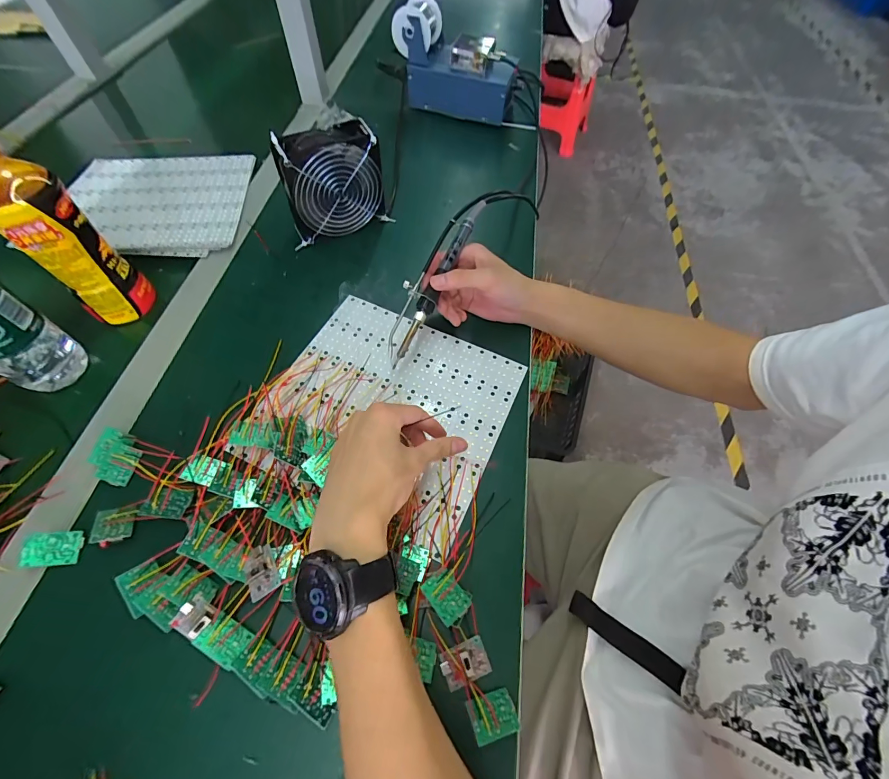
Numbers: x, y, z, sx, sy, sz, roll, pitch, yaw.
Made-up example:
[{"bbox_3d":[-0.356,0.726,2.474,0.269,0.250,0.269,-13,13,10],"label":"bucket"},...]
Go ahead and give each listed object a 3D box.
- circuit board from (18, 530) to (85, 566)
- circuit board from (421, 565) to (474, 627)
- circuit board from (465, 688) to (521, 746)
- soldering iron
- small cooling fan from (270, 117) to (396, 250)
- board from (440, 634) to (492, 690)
[{"bbox_3d":[-0.321,0.130,0.312,0.035,0.004,0.026,13,65,-32],"label":"circuit board"},{"bbox_3d":[0.002,0.163,0.301,0.028,0.007,0.035,-32,68,-26],"label":"circuit board"},{"bbox_3d":[0.036,0.236,0.277,0.036,0.004,0.027,4,34,-25],"label":"circuit board"},{"bbox_3d":[-0.002,-0.132,0.420,0.047,0.021,0.233,27,81,11],"label":"soldering iron"},{"bbox_3d":[-0.136,-0.257,0.483,0.129,0.120,0.051,-25,65,-17],"label":"small cooling fan"},{"bbox_3d":[0.016,0.211,0.294,0.036,0.005,0.026,-18,63,-13],"label":"board"}]

